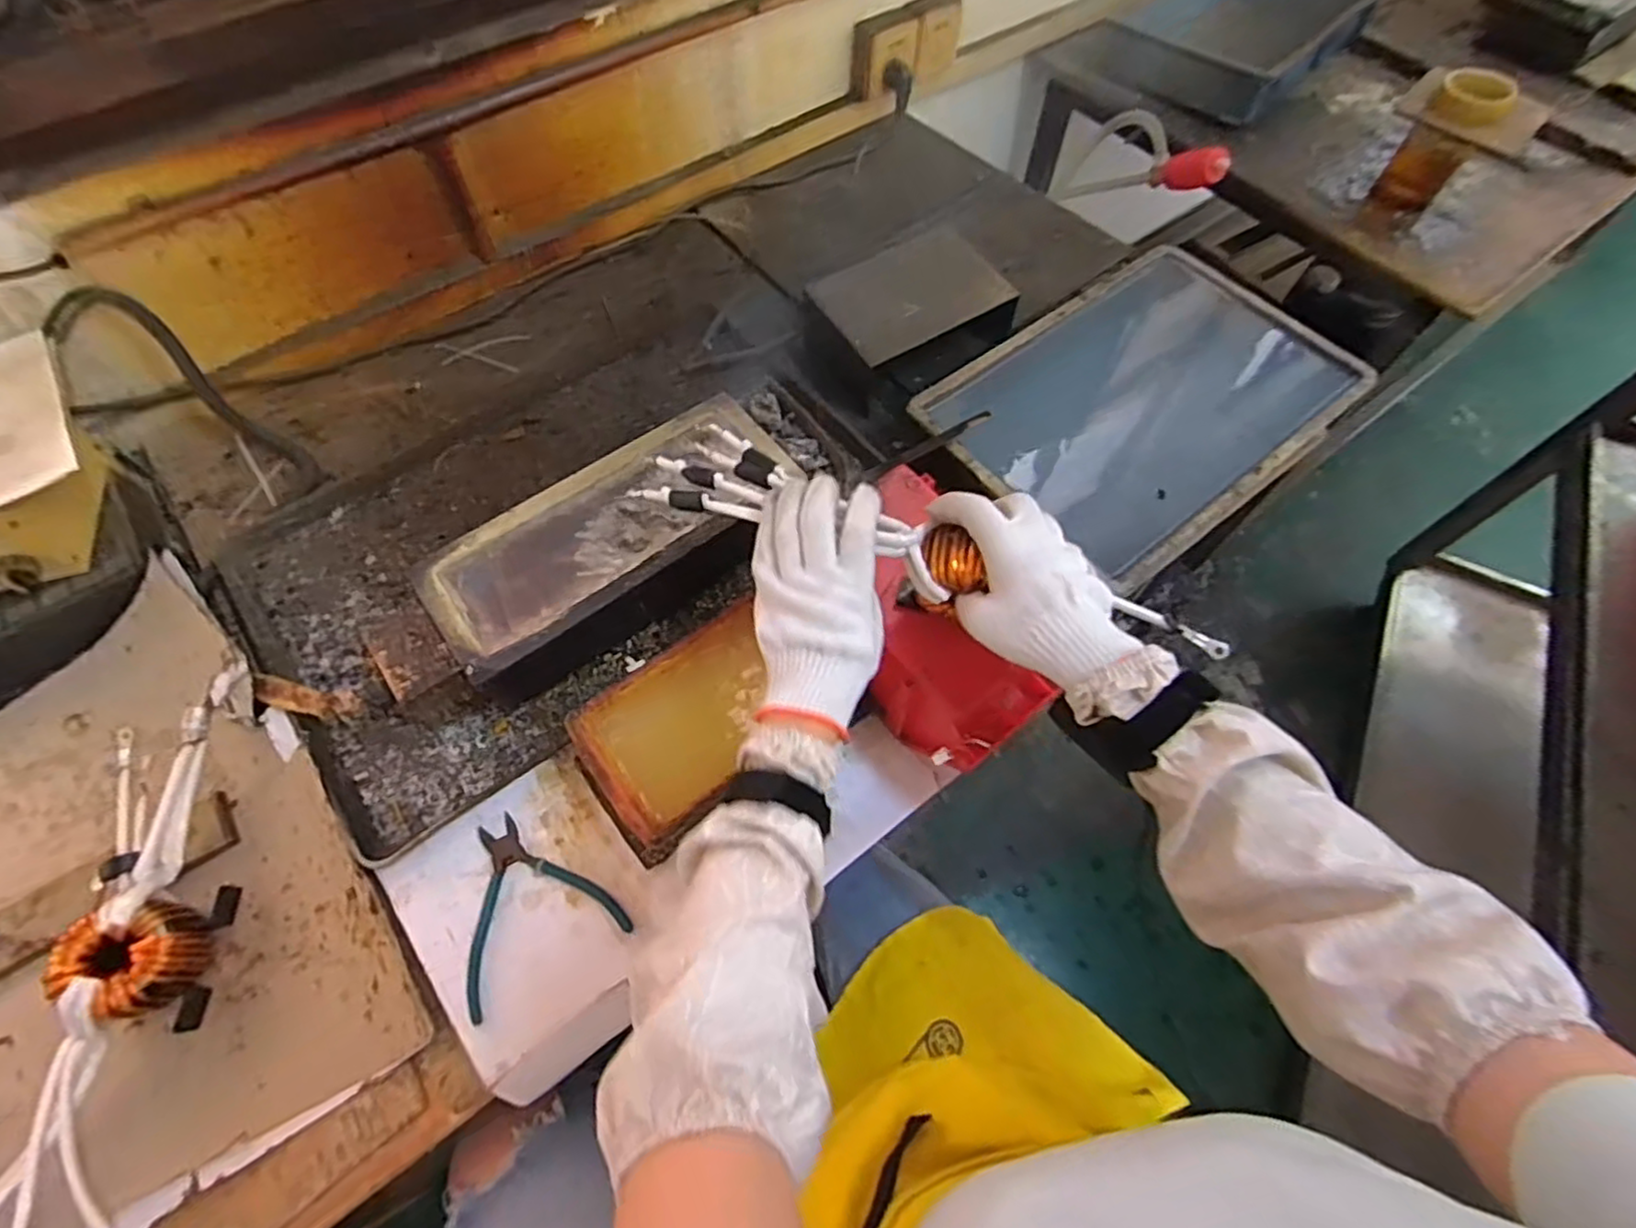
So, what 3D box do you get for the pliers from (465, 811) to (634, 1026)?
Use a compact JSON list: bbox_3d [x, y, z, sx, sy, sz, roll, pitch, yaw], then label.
[{"bbox_3d":[-0.234,0.225,0.561,0.126,0.011,0.133,-28,66,-14],"label":"pliers"}]

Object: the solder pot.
[{"bbox_3d":[-0.183,-0.062,0.667,0.338,0.089,0.153,-35,68,-17],"label":"solder pot"}]

